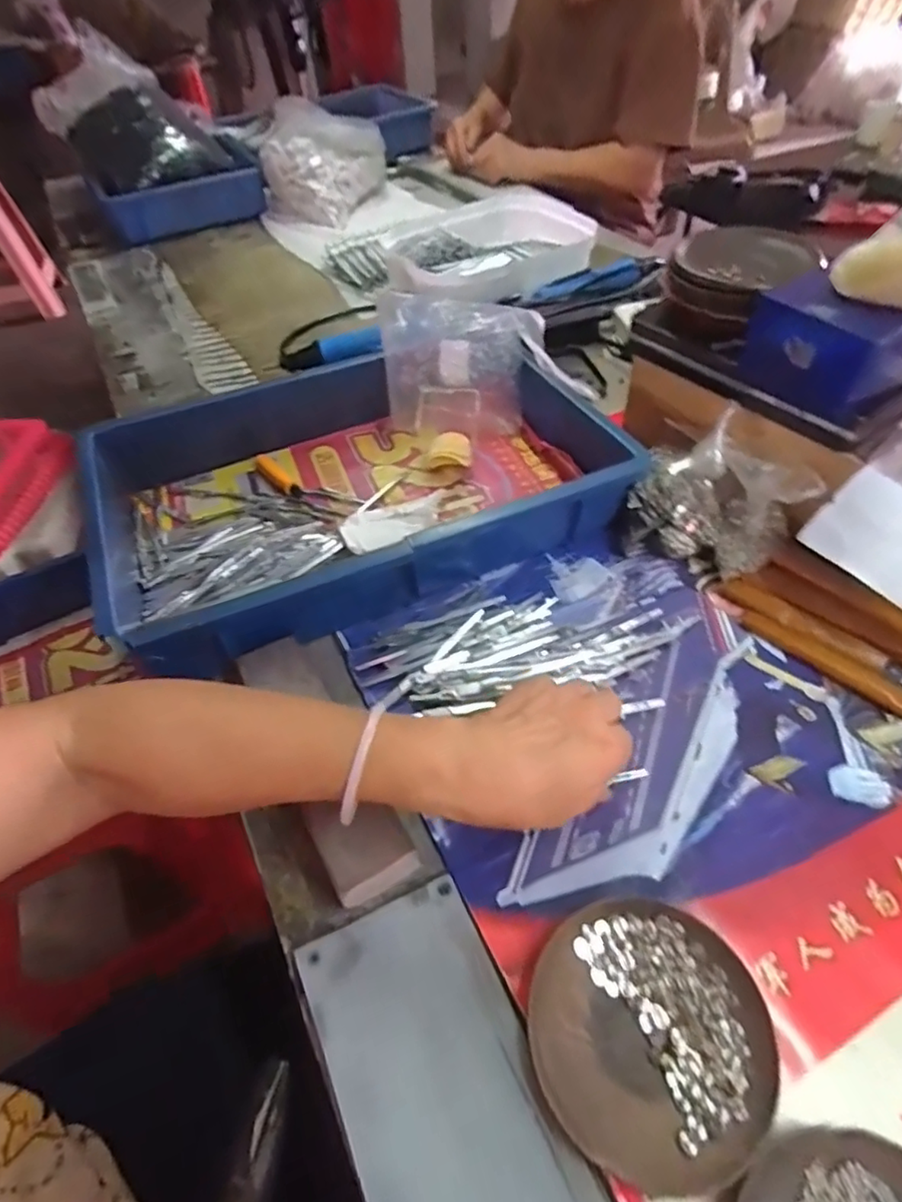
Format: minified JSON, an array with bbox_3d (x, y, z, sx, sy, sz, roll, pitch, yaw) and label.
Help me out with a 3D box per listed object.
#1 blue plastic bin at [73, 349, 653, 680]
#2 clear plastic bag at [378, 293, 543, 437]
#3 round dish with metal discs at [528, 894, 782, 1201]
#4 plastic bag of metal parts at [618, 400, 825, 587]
[{"bbox_3d":[-0.086,-0.107,0.542,0.411,0.085,0.276,-21,52,-15],"label":"blue plastic bin"},{"bbox_3d":[0.012,-0.244,0.617,0.156,0.101,0.081,-5,50,-2],"label":"clear plastic bag"},{"bbox_3d":[0.100,0.213,0.302,0.120,0.013,0.111,-1,50,2],"label":"round dish with metal discs"},{"bbox_3d":[0.213,-0.084,0.491,0.131,0.094,0.101,32,58,26],"label":"plastic bag of metal parts"}]

